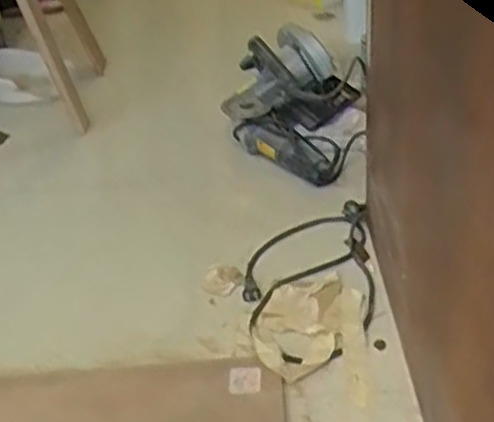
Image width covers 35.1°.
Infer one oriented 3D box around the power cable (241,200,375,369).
[{"bbox_3d":[0.095,0.092,1.161,0.185,0.020,0.348,1,34,10],"label":"power cable"}]

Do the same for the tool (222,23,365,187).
[{"bbox_3d":[0.082,-0.198,1.443,0.243,0.182,0.263,-1,31,6],"label":"tool"}]

